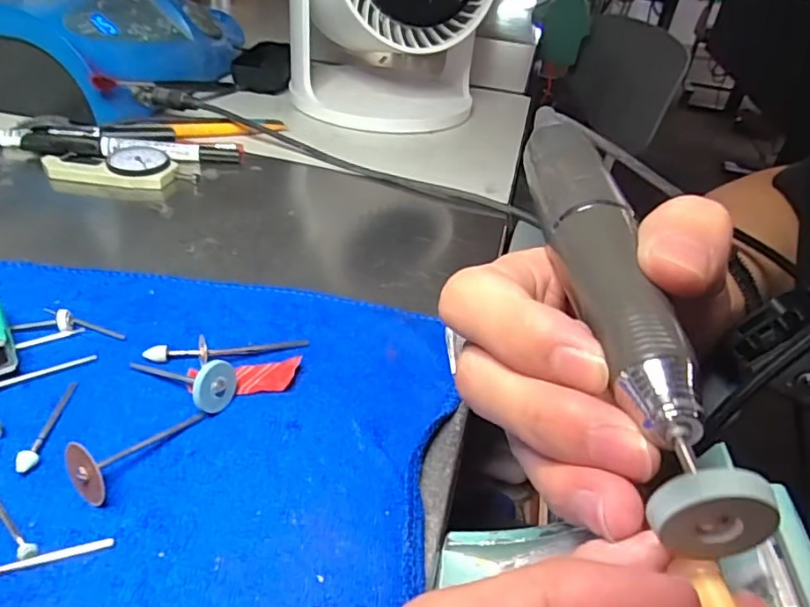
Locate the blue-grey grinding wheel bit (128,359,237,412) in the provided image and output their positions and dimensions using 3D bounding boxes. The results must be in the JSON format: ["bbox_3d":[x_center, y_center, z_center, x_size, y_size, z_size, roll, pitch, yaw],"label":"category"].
[{"bbox_3d":[-0.089,0.029,0.220,0.049,0.016,0.018,6,32,27],"label":"blue-grey grinding wheel bit"}]

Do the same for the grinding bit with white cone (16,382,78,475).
[{"bbox_3d":[-0.126,0.042,0.203,0.006,0.005,0.043,3,36,-6],"label":"grinding bit with white cone"}]

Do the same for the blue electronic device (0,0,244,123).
[{"bbox_3d":[-0.262,-0.248,0.513,0.182,0.073,0.266,14,36,9],"label":"blue electronic device"}]

